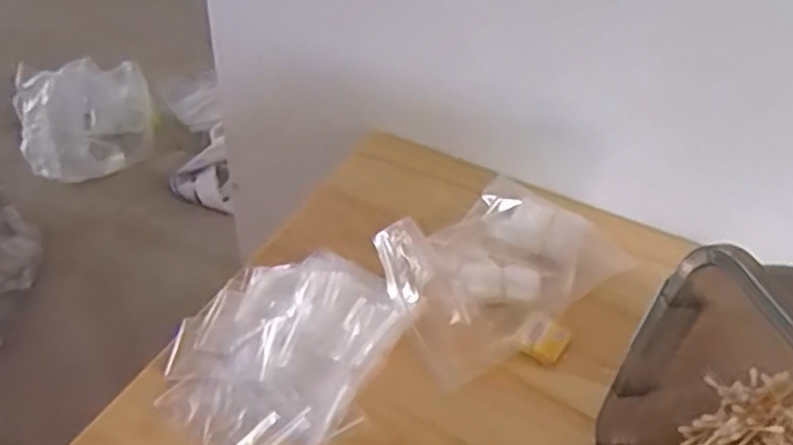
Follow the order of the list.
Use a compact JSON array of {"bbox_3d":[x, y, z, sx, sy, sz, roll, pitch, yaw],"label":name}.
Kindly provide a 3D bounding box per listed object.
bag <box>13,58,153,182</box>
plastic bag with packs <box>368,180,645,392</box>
[{"bbox_3d":[-0.708,-0.246,1.693,0.300,0.209,0.215,-17,45,-21],"label":"bag"},{"bbox_3d":[0.095,0.038,0.750,0.247,0.037,0.176,-31,52,-27],"label":"plastic bag with packs"}]

